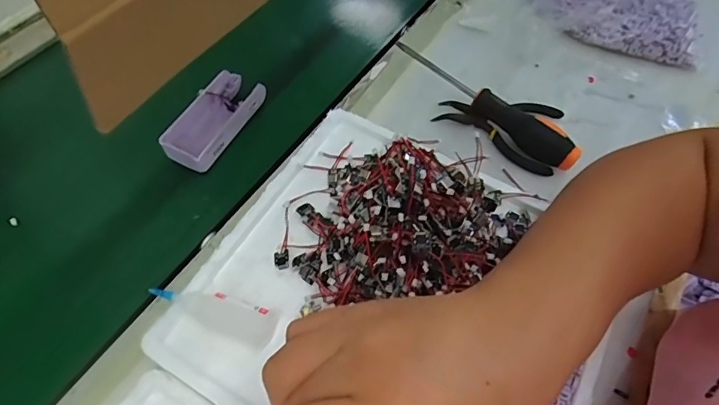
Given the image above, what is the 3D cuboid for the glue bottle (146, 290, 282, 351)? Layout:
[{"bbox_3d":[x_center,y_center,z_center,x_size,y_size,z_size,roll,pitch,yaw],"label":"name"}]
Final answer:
[{"bbox_3d":[-0.100,0.076,0.315,0.084,0.021,0.028,14,58,8],"label":"glue bottle"}]

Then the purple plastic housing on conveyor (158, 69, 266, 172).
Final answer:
[{"bbox_3d":[-0.138,-0.078,0.430,0.058,0.023,0.105,24,60,14],"label":"purple plastic housing on conveyor"}]

